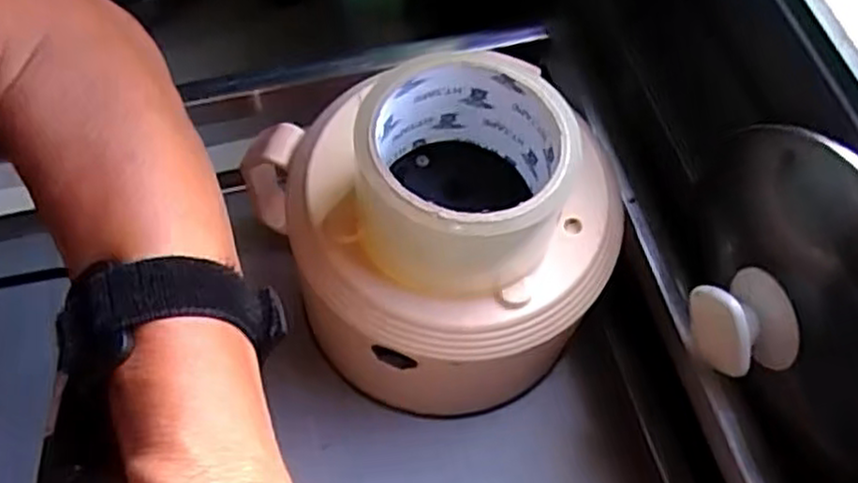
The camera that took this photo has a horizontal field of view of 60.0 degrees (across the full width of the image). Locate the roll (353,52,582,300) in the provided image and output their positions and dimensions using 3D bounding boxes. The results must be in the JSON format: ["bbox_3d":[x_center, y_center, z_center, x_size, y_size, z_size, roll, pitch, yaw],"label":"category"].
[{"bbox_3d":[0.016,-0.027,0.321,0.083,0.060,0.089,0,66,-1],"label":"roll"}]

